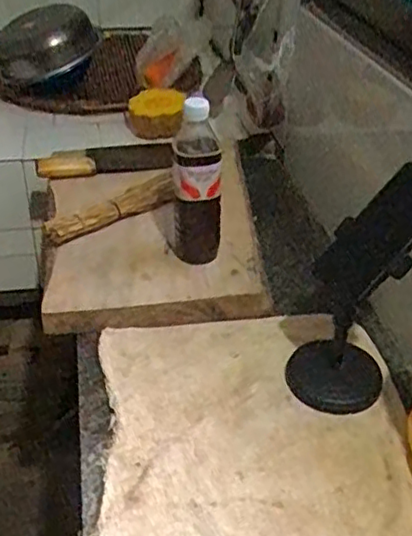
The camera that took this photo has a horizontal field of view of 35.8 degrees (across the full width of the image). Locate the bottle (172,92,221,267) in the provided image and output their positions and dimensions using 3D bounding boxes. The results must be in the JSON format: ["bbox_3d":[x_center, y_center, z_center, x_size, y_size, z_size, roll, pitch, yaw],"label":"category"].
[{"bbox_3d":[-0.013,-0.110,0.860,0.072,0.222,0.061,2,32,0],"label":"bottle"}]

